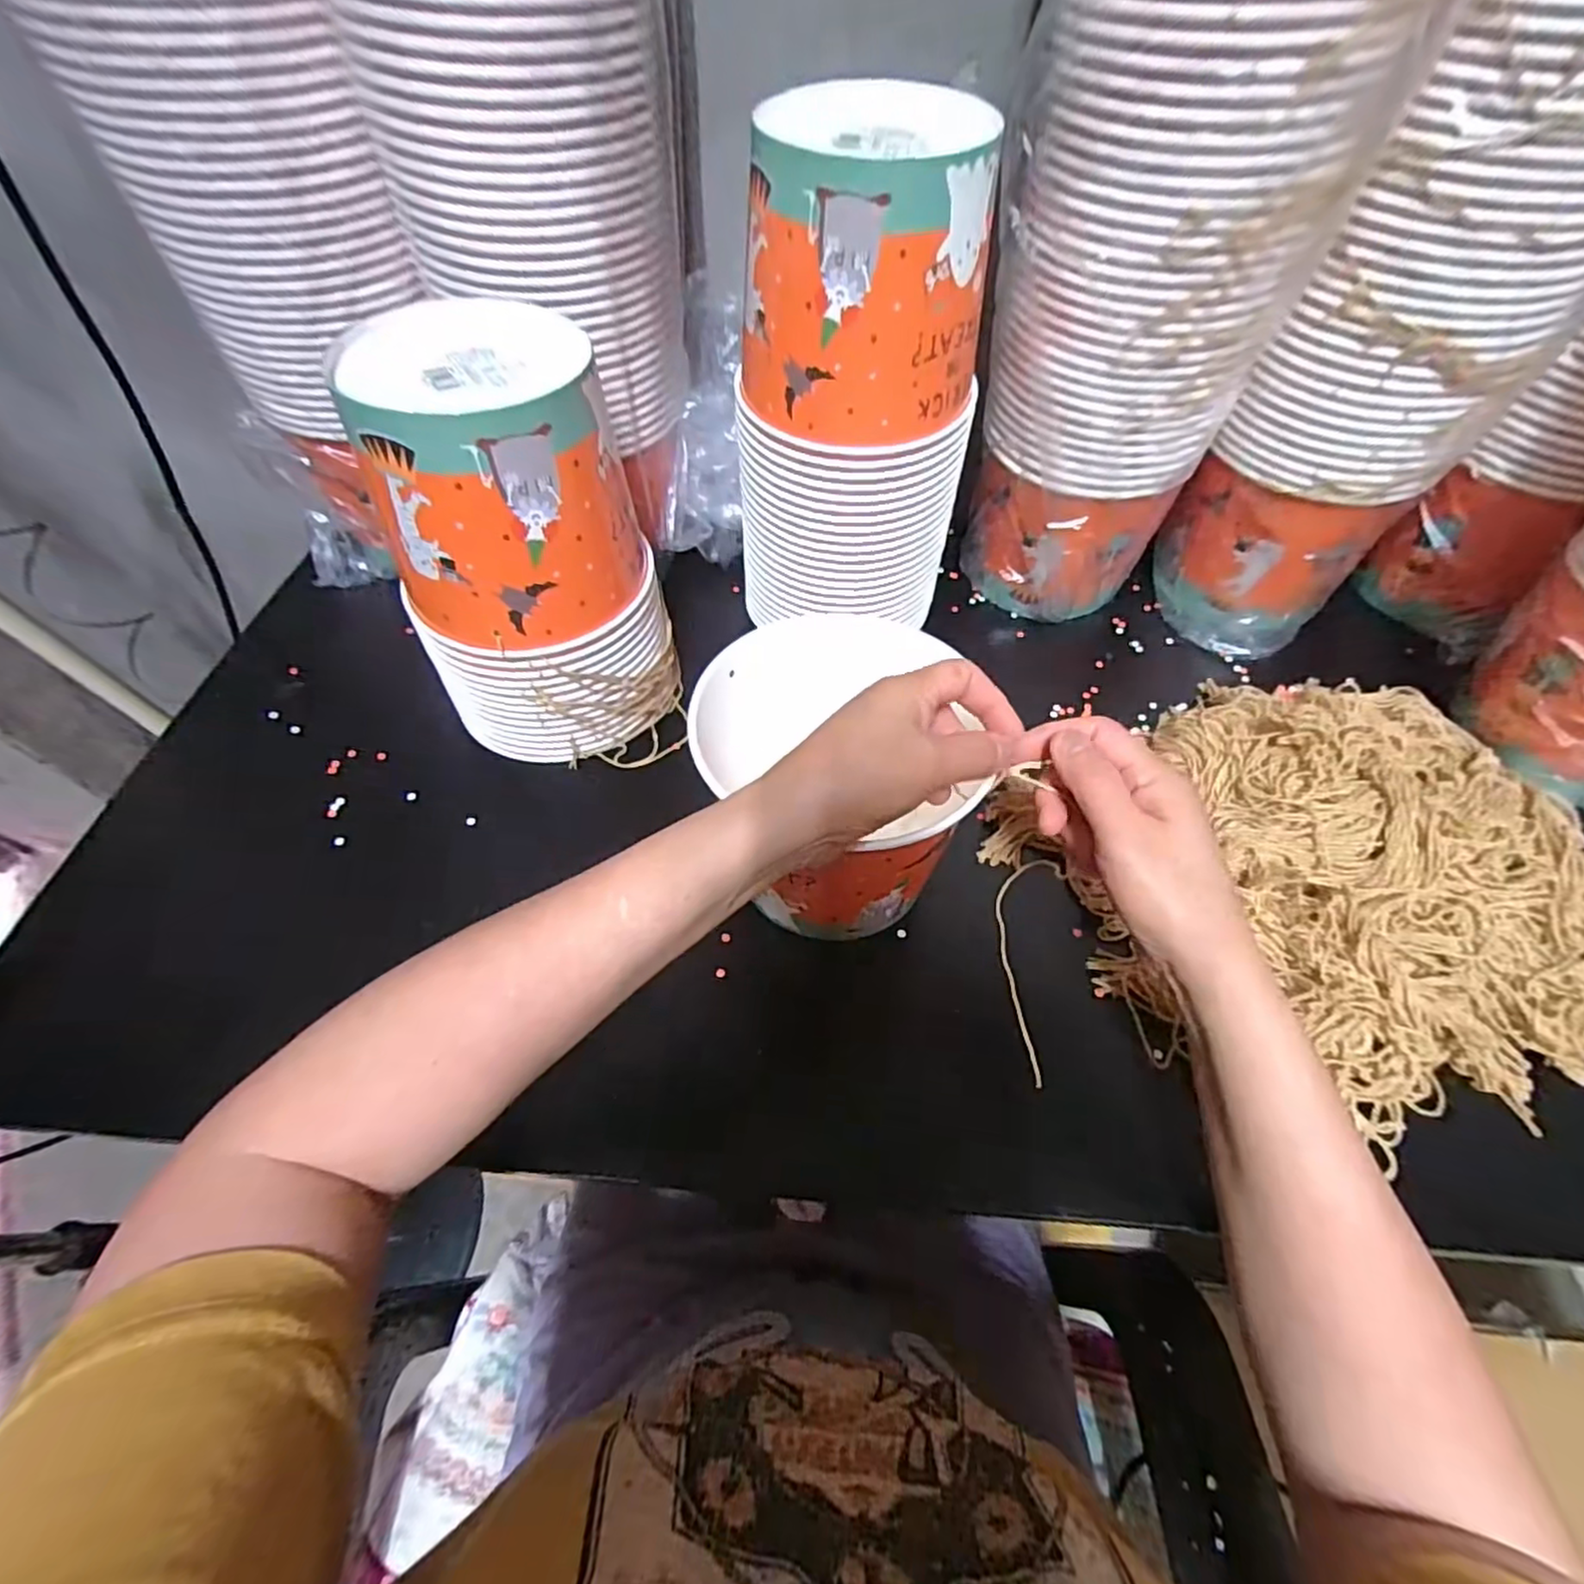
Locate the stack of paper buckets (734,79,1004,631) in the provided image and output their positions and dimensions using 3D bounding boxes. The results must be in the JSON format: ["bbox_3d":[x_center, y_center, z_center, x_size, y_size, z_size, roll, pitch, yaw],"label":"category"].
[{"bbox_3d":[0.042,-0.256,0.460,0.131,0.293,0.127,-38,65,-21],"label":"stack of paper buckets"}]

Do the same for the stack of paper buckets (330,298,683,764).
[{"bbox_3d":[-0.174,-0.151,0.431,0.157,0.221,0.153,-18,59,-11],"label":"stack of paper buckets"}]

